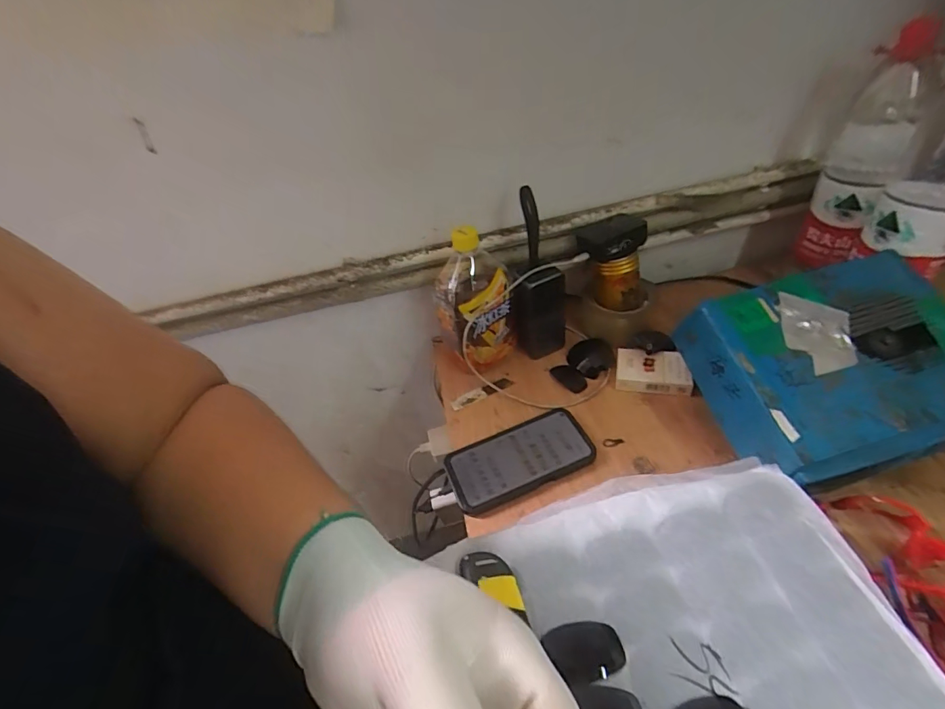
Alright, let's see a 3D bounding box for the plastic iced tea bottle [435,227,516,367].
[{"bbox_3d":[0.003,-0.069,0.599,0.091,0.198,0.104,-10,43,3],"label":"plastic iced tea bottle"}]

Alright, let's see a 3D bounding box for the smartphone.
[{"bbox_3d":[0.053,0.116,0.527,0.160,0.013,0.081,-22,44,-11],"label":"smartphone"}]

